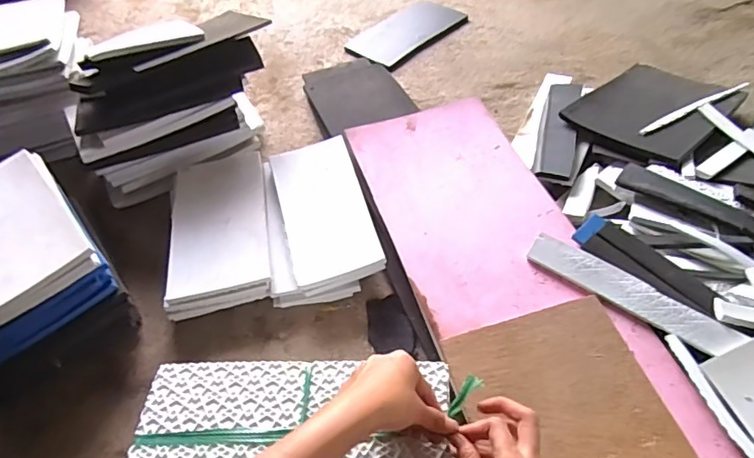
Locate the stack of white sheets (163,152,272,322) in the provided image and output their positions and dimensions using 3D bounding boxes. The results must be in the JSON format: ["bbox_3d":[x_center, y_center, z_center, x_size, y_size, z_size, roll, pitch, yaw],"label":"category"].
[{"bbox_3d":[-0.262,-0.003,0.885,0.159,0.040,0.304,-12,49,-3],"label":"stack of white sheets"}]

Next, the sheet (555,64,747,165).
[{"bbox_3d":[0.513,-0.228,0.971,0.281,0.018,0.212,-35,55,-25],"label":"sheet"}]

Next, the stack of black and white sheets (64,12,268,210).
[{"bbox_3d":[-0.370,-0.226,0.962,0.366,0.231,0.189,-18,50,-9],"label":"stack of black and white sheets"}]

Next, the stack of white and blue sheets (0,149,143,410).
[{"bbox_3d":[-0.537,0.068,0.777,0.228,0.150,0.320,-35,54,-22],"label":"stack of white and blue sheets"}]

